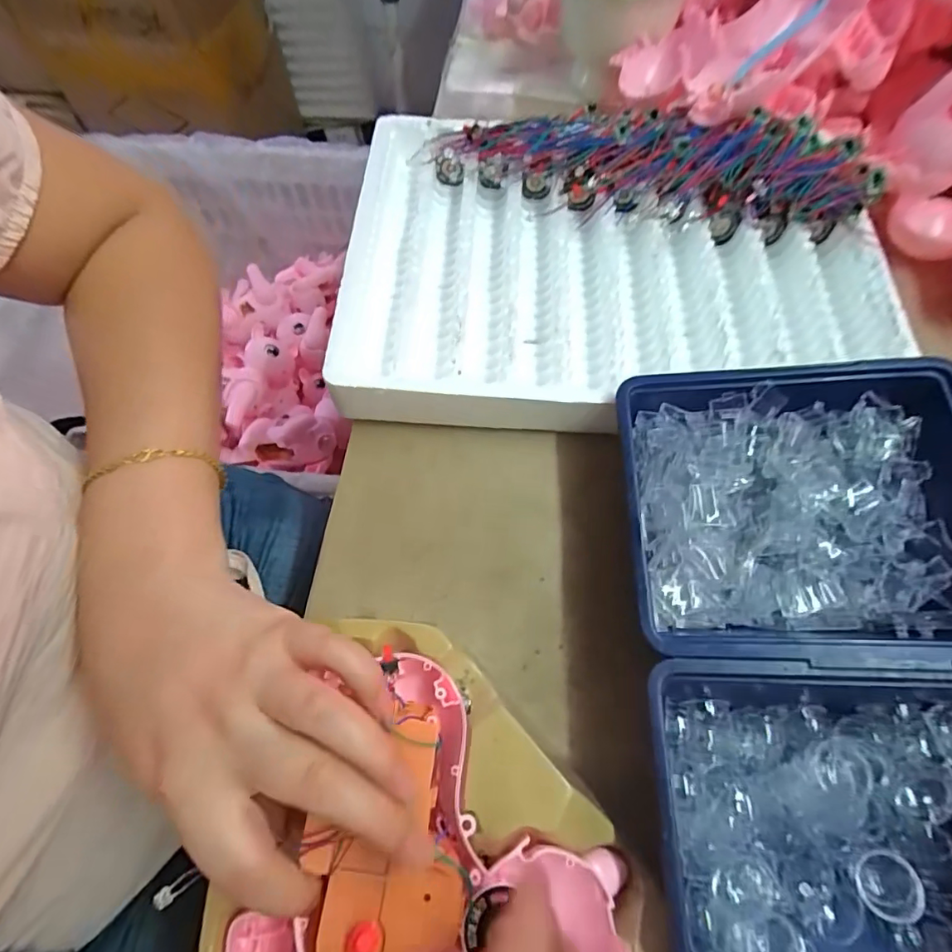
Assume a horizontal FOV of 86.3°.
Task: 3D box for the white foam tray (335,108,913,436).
[{"bbox_3d":[0.087,-0.146,0.344,0.344,0.044,0.253,3,66,2],"label":"white foam tray"}]

